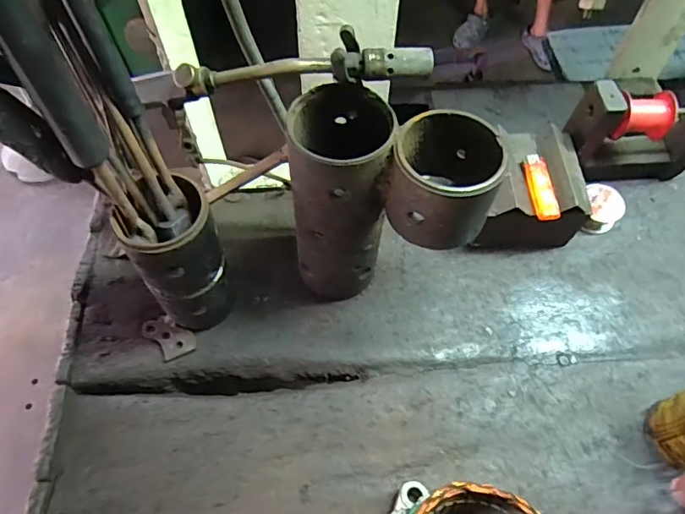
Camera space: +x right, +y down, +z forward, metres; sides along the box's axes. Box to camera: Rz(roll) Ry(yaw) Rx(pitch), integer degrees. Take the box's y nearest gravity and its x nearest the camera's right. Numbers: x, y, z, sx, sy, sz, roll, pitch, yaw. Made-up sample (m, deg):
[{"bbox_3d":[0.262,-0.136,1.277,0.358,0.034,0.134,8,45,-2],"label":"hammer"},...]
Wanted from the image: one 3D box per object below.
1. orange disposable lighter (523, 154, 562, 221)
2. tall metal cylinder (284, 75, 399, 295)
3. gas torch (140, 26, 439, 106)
[{"bbox_3d":[0.220,-0.078,0.550,0.025,0.015,0.078,-2,59,-1],"label":"orange disposable lighter"},{"bbox_3d":[-0.002,-0.048,0.494,0.089,0.231,0.094,1,59,0],"label":"tall metal cylinder"},{"bbox_3d":[-0.050,-0.155,0.413,0.243,0.054,0.034,2,59,1],"label":"gas torch"}]

